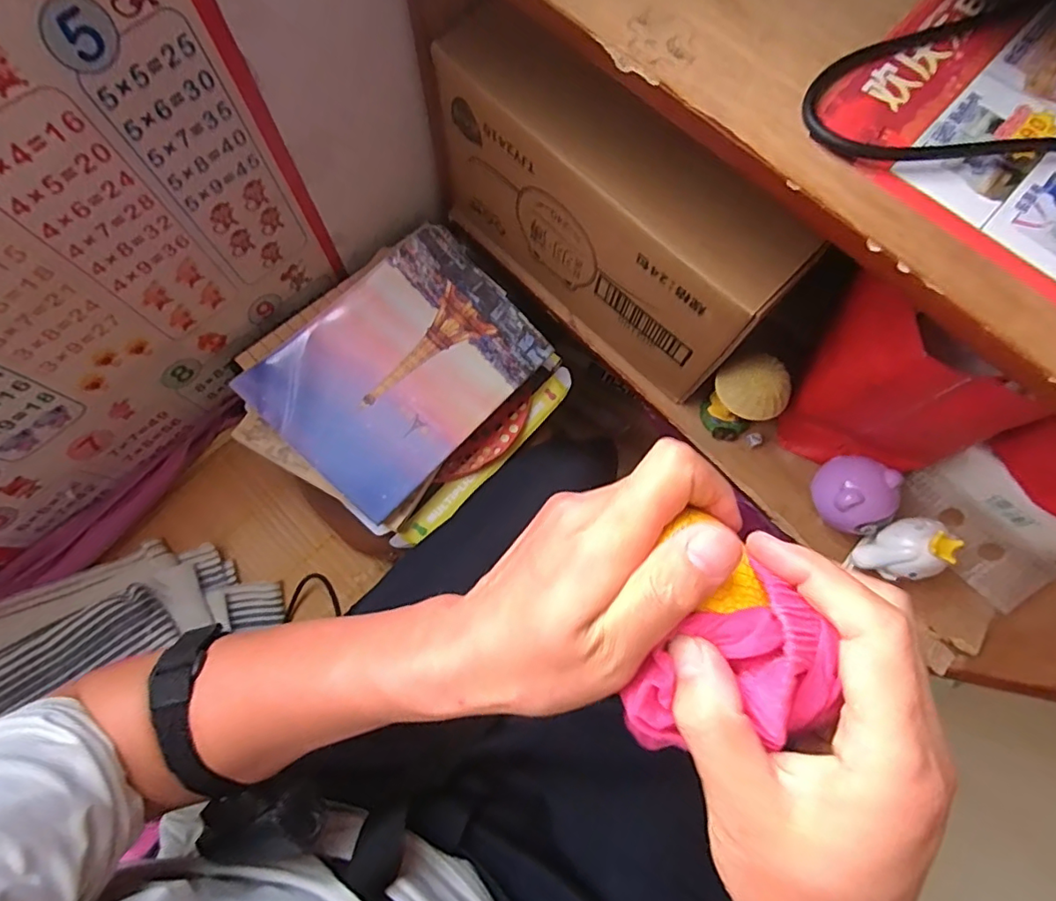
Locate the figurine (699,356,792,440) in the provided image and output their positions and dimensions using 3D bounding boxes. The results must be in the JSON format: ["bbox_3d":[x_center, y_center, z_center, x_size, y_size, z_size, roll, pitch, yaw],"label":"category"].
[{"bbox_3d":[0.197,-0.045,0.507,0.049,0.104,0.056,-29,78,-9],"label":"figurine"}]

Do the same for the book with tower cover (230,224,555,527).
[{"bbox_3d":[-0.119,-0.082,0.527,0.182,0.012,0.252,44,76,-7],"label":"book with tower cover"}]

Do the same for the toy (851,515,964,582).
[{"bbox_3d":[0.337,0.088,0.481,0.055,0.061,0.054,0,75,-2],"label":"toy"}]

